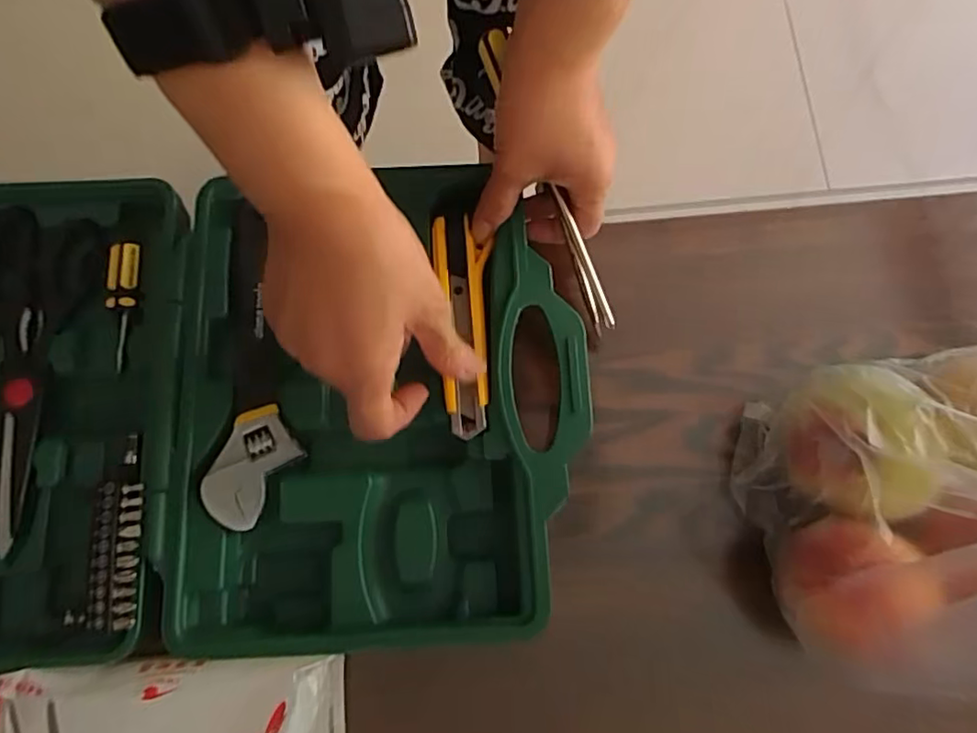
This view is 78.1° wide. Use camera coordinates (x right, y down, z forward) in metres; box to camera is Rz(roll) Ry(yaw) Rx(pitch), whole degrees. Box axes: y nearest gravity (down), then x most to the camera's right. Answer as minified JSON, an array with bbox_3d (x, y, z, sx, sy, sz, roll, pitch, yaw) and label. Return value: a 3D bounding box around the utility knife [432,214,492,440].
[{"bbox_3d":[-0.015,-0.027,0.360,0.031,0.011,0.138,-4,70,0],"label":"utility knife"}]

